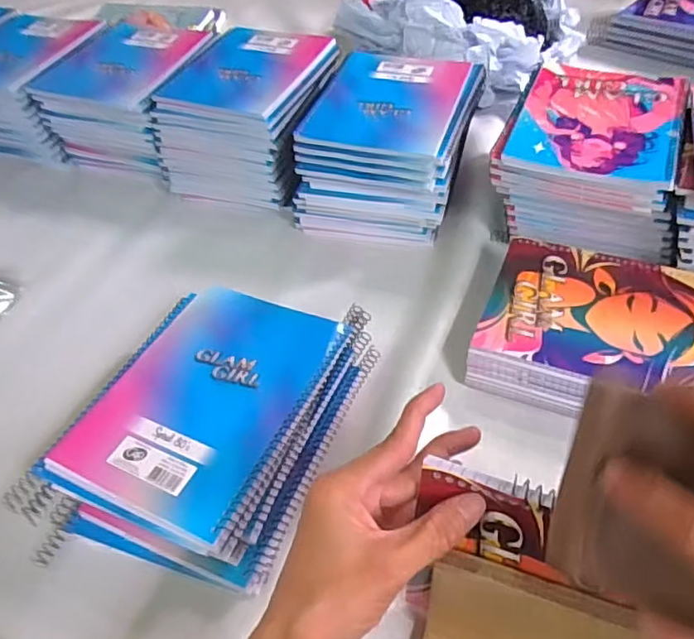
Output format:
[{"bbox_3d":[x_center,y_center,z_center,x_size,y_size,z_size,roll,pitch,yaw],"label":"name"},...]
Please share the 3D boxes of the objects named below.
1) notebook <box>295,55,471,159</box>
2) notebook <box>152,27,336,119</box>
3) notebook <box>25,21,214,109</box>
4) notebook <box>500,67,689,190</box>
[{"bbox_3d":[0.046,-0.242,0.646,0.145,0.006,0.192,11,49,14],"label":"notebook"},{"bbox_3d":[-0.117,-0.303,0.720,0.148,0.005,0.201,16,50,17],"label":"notebook"},{"bbox_3d":[-0.271,-0.320,0.743,0.152,0.016,0.178,13,49,16],"label":"notebook"},{"bbox_3d":[0.250,-0.200,0.592,0.148,0.008,0.193,16,50,18],"label":"notebook"}]

